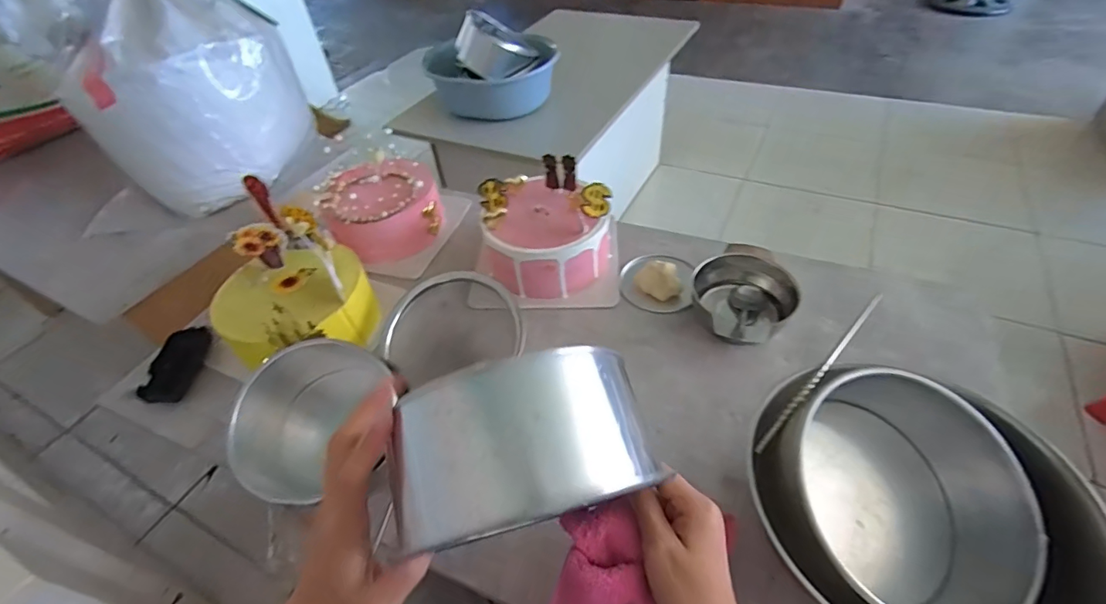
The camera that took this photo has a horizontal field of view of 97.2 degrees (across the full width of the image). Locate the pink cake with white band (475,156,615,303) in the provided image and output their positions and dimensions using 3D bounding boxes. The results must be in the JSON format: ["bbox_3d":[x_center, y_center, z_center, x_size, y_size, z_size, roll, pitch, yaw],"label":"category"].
[{"bbox_3d":[-0.011,-0.098,0.676,0.158,0.126,0.150,-3,46,3],"label":"pink cake with white band"}]

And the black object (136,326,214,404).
[{"bbox_3d":[-0.483,0.081,0.627,0.050,0.026,0.105,-5,46,2],"label":"black object"}]

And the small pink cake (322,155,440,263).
[{"bbox_3d":[-0.259,-0.141,0.765,0.161,0.129,0.142,-19,47,-12],"label":"small pink cake"}]

